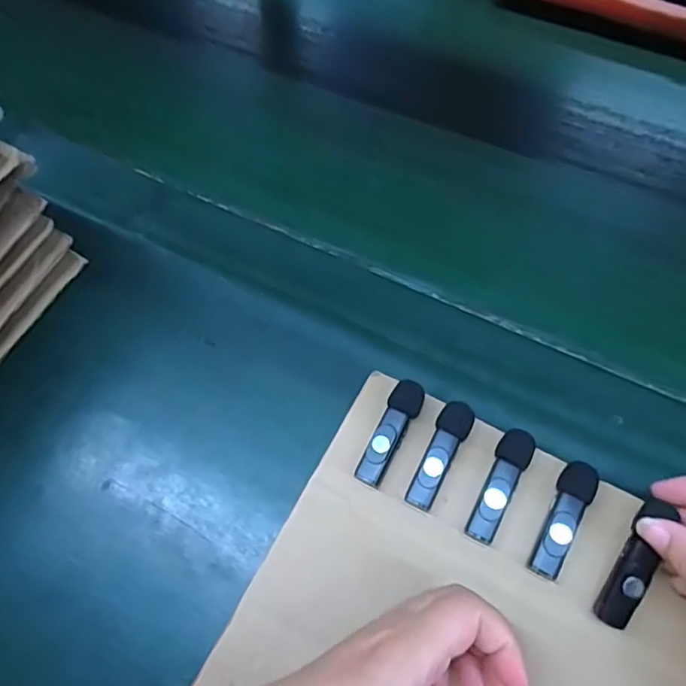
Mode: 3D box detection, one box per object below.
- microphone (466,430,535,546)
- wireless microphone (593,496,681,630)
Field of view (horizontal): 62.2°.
[{"bbox_3d":[0.087,0.079,0.318,0.018,0.013,0.065,27,65,15],"label":"microphone"},{"bbox_3d":[0.146,0.112,0.286,0.017,0.009,0.064,20,90,11],"label":"wireless microphone"}]

